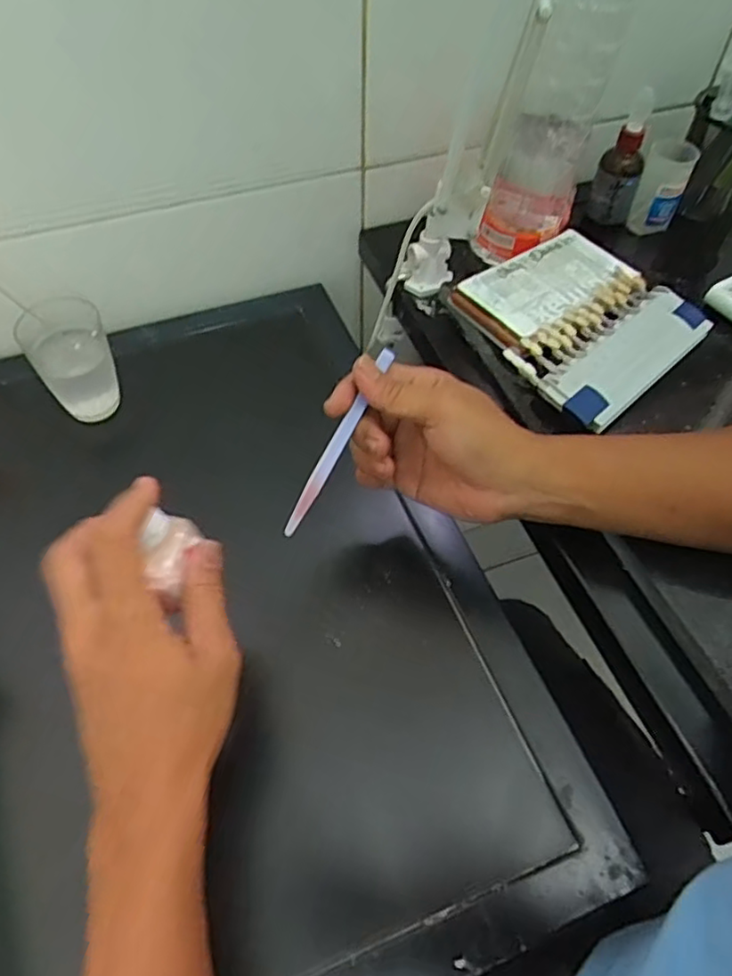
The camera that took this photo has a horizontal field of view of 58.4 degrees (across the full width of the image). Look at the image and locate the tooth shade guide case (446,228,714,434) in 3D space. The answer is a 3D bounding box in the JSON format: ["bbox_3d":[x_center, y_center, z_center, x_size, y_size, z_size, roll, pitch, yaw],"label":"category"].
[{"bbox_3d":[0.176,-0.145,0.559,0.176,0.023,0.172,-35,63,-23],"label":"tooth shade guide case"}]

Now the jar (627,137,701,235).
[{"bbox_3d":[0.298,-0.304,0.664,0.045,0.079,0.044,20,57,12],"label":"jar"}]

